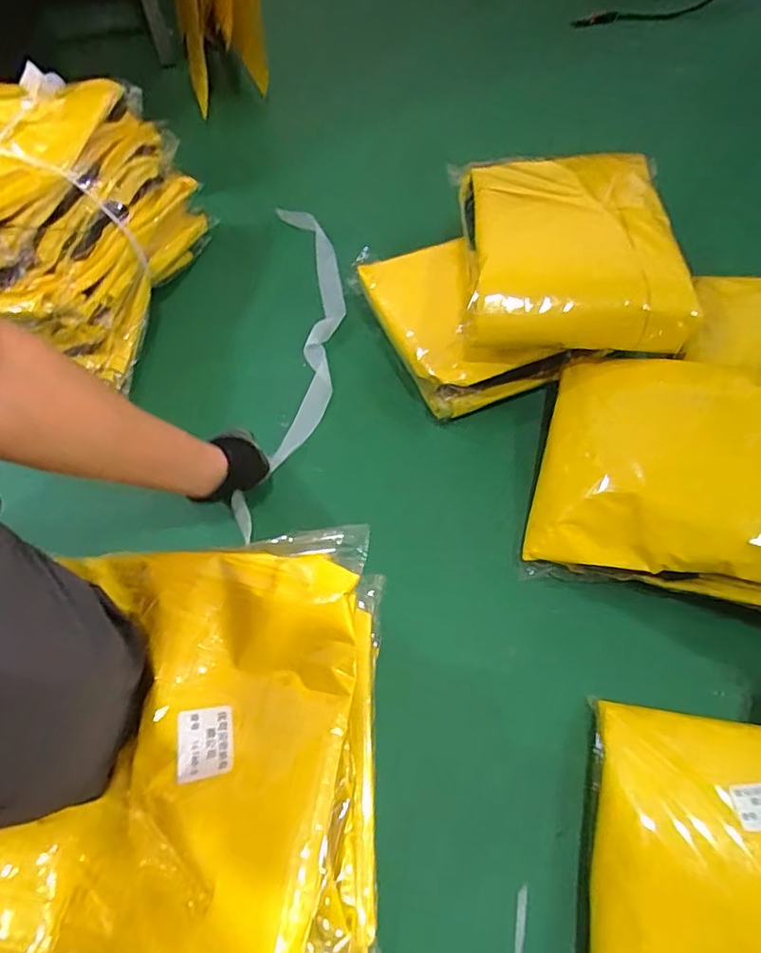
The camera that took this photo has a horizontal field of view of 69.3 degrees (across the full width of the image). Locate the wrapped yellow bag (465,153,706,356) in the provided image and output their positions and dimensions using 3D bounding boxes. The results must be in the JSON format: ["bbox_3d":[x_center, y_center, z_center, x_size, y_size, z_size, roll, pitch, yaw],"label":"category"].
[{"bbox_3d":[0.221,-0.283,0.653,0.234,0.061,0.298,1,64,1],"label":"wrapped yellow bag"}]

